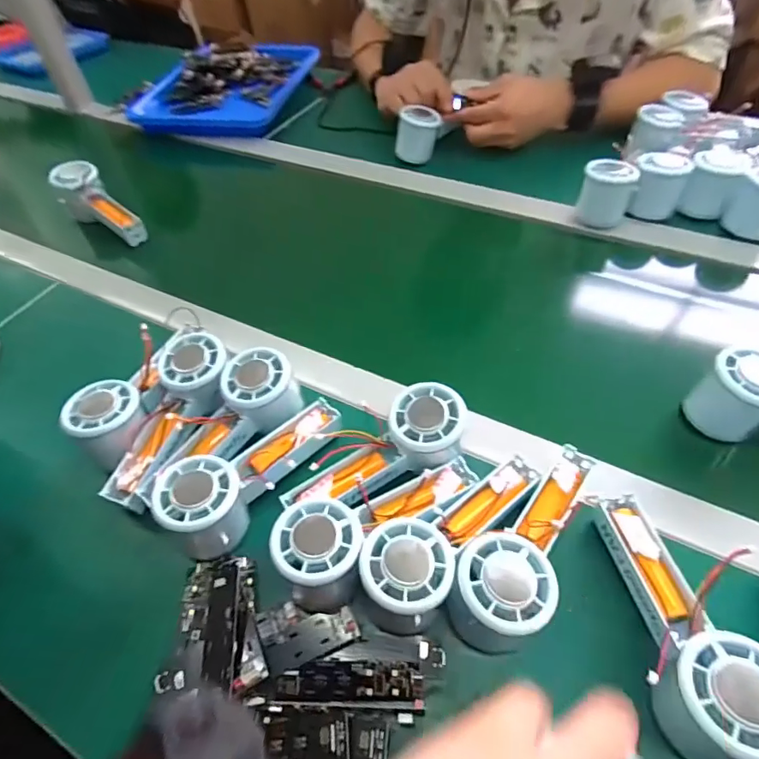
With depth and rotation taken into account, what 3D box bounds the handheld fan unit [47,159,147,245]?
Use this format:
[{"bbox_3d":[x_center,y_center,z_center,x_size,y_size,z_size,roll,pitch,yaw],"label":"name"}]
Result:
[{"bbox_3d":[-0.350,-0.218,0.628,0.154,0.067,0.054,38,62,14],"label":"handheld fan unit"}]

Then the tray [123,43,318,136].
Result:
[{"bbox_3d":[-0.266,-0.535,0.868,0.276,0.047,0.339,9,53,11],"label":"tray"}]

